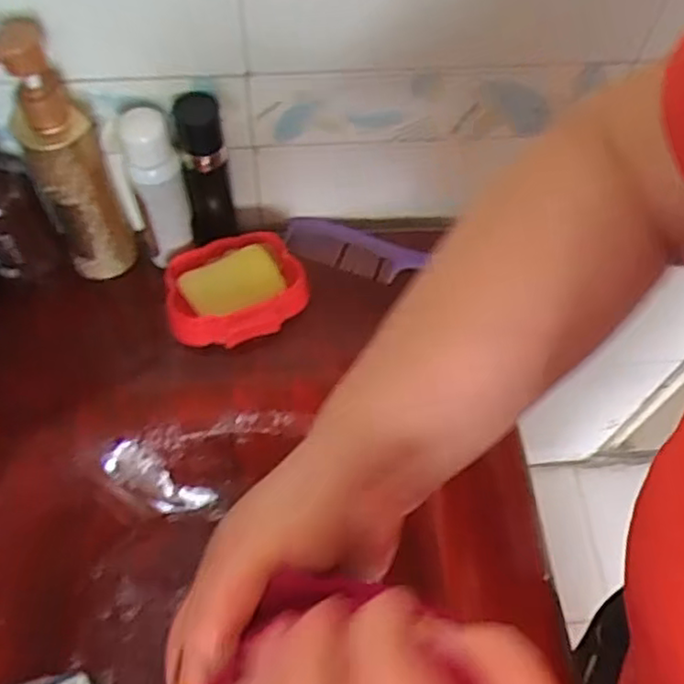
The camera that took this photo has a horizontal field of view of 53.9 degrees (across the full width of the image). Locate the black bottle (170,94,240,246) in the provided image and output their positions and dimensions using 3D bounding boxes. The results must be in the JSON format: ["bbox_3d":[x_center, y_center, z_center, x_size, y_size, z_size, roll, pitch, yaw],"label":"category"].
[{"bbox_3d":[-0.113,-0.137,0.564,0.037,0.162,0.037,-7,60,-7],"label":"black bottle"}]

